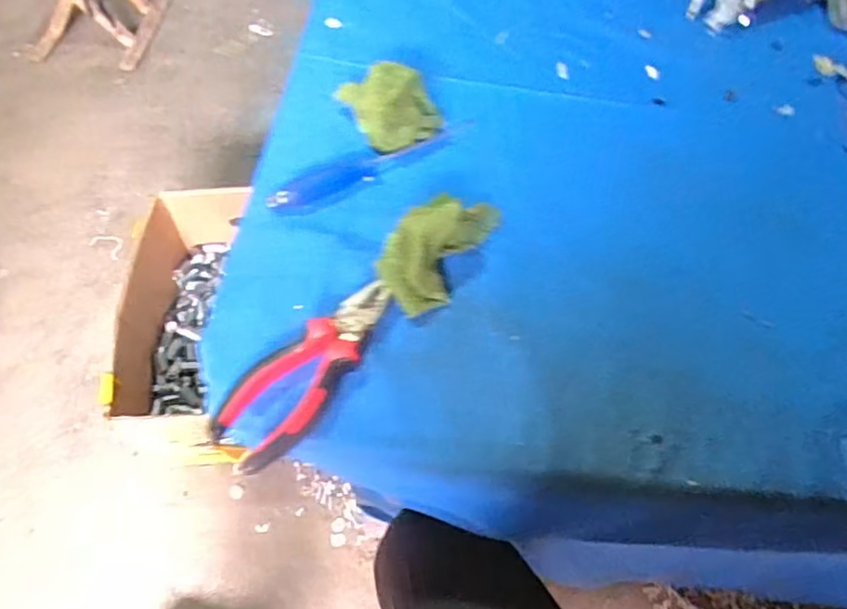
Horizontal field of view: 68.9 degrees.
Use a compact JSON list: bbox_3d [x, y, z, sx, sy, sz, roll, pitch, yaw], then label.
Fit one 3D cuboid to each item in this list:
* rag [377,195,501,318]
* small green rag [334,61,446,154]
[{"bbox_3d":[0.012,-0.049,0.454,0.053,0.044,0.116,30,62,15],"label":"rag"},{"bbox_3d":[-0.029,-0.170,0.526,0.094,0.052,0.064,2,59,-2],"label":"small green rag"}]

